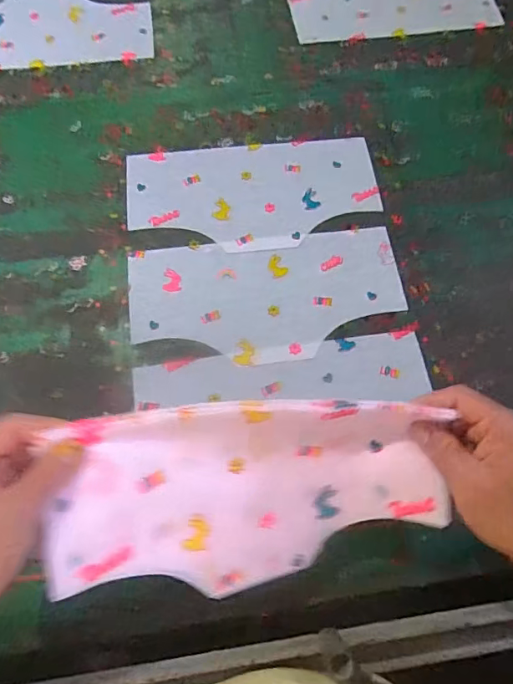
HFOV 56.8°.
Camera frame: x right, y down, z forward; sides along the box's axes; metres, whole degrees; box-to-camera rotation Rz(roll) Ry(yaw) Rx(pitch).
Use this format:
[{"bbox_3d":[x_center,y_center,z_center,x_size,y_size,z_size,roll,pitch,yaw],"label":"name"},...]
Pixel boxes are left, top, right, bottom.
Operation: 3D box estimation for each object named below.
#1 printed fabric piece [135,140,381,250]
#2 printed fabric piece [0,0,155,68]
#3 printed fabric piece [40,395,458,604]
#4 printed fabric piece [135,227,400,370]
[{"bbox_3d":[-0.003,-0.180,0.579,0.300,0.004,0.151,-5,69,-3],"label":"printed fabric piece"},{"bbox_3d":[-0.304,-0.449,0.675,0.303,0.007,0.151,-6,69,-3],"label":"printed fabric piece"},{"bbox_3d":[-0.001,0.122,0.357,0.279,0.044,0.151,-4,101,-16],"label":"printed fabric piece"},{"bbox_3d":[0.013,-0.050,0.532,0.298,0.005,0.148,-7,69,-4],"label":"printed fabric piece"}]

